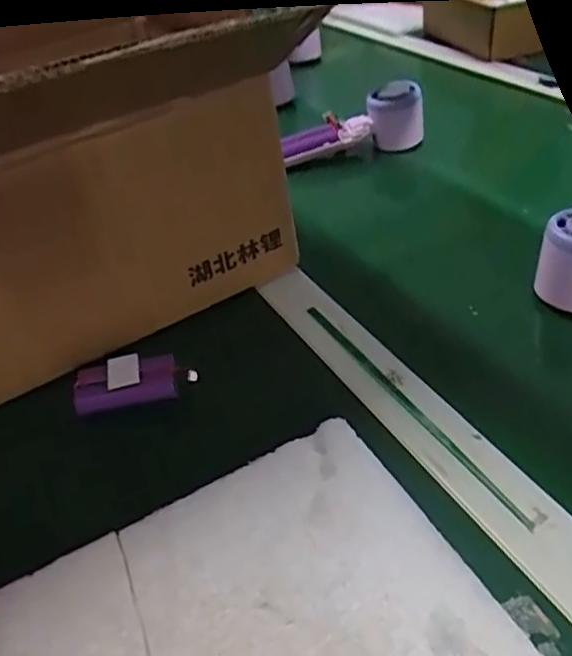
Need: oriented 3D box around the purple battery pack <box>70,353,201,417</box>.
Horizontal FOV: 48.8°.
[{"bbox_3d":[-0.103,0.036,0.426,0.081,0.018,0.041,-13,39,-7],"label":"purple battery pack"}]

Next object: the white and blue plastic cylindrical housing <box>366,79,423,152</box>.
[{"bbox_3d":[0.120,-0.235,0.697,0.059,0.061,0.056,0,40,8],"label":"white and blue plastic cylindrical housing"}]

